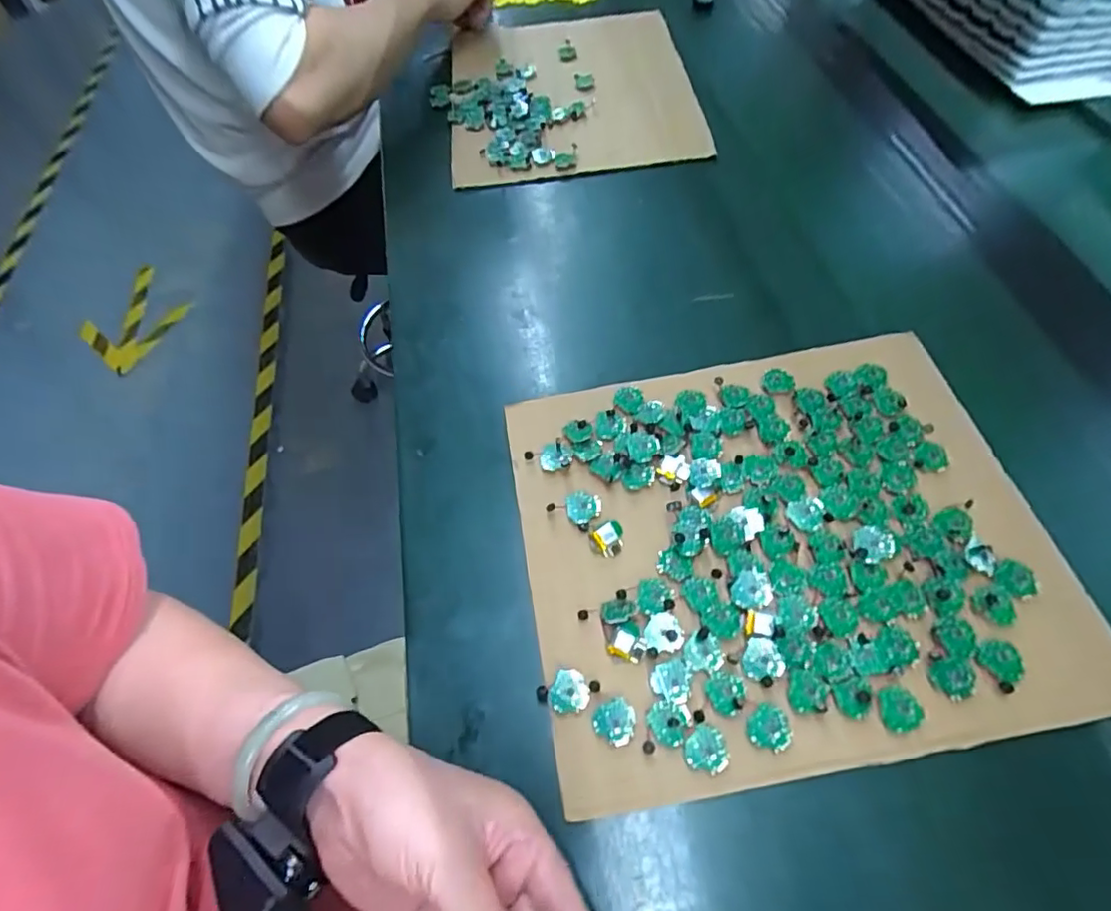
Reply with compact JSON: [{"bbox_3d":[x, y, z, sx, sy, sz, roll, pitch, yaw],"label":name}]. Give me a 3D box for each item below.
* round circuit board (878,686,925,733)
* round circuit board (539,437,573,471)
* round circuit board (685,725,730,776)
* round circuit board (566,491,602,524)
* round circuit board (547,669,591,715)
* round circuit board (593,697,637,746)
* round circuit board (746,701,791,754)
[{"bbox_3d":[0.199,0.146,0.322,0.021,0.004,0.023,-7,60,-2],"label":"round circuit board"},{"bbox_3d":[0.001,0.000,0.425,0.025,0.007,0.022,-10,60,-4],"label":"round circuit board"},{"bbox_3d":[0.088,0.170,0.324,0.024,0.004,0.024,-1,60,2],"label":"round circuit board"},{"bbox_3d":[0.021,0.037,0.403,0.025,0.006,0.026,-1,60,2],"label":"round circuit board"},{"bbox_3d":[0.009,0.146,0.345,0.025,0.006,0.024,-1,60,2],"label":"round circuit board"},{"bbox_3d":[0.036,0.159,0.335,0.024,0.004,0.023,-1,60,2],"label":"round circuit board"},{"bbox_3d":[0.126,0.159,0.327,0.025,0.004,0.024,-1,60,2],"label":"round circuit board"}]

